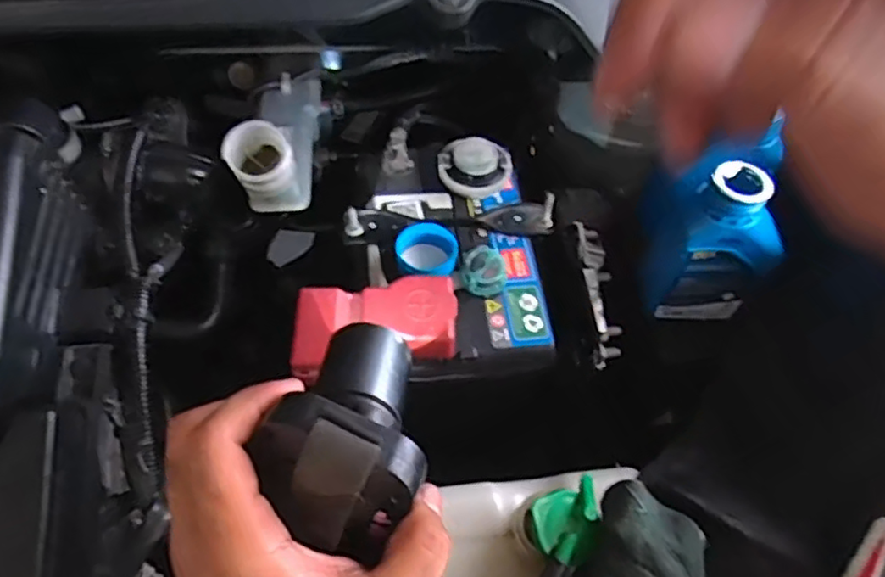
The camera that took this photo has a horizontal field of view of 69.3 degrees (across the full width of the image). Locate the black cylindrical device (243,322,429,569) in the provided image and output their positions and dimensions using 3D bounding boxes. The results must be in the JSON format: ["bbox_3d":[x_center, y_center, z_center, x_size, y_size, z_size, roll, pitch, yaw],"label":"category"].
[{"bbox_3d":[-0.038,0.054,0.281,0.062,0.063,0.107,6,28,0],"label":"black cylindrical device"}]

